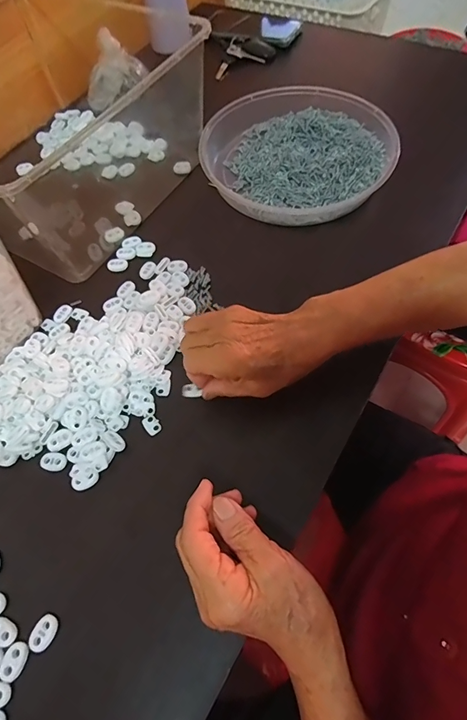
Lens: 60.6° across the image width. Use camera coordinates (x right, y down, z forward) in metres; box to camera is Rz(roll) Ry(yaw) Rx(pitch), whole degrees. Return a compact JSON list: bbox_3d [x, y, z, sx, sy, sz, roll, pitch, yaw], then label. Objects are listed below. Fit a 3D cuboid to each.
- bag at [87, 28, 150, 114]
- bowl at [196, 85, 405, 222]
[{"bbox_3d":[-0.174,-0.422,0.581,0.049,0.071,0.108,27,67,18],"label":"bag"},{"bbox_3d":[0.078,-0.260,0.499,0.224,0.045,0.220,-2,62,3],"label":"bowl"}]

